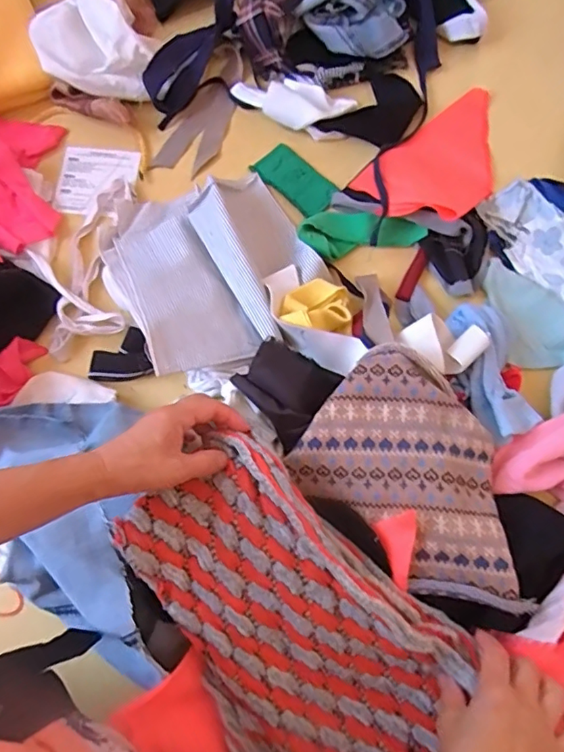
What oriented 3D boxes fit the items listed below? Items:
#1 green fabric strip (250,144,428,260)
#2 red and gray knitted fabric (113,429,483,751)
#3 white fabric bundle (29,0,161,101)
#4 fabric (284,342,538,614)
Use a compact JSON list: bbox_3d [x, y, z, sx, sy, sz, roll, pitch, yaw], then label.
[{"bbox_3d":[0.050,-0.189,0.628,0.212,0.035,0.092,35,76,9],"label":"green fabric strip"},{"bbox_3d":[0.021,0.223,0.447,0.210,0.079,0.337,-28,76,-8],"label":"red and gray knitted fabric"},{"bbox_3d":[-0.233,-0.418,0.682,0.147,0.067,0.174,-23,75,-7],"label":"white fabric bundle"},{"bbox_3d":[0.134,0.099,0.483,0.239,0.041,0.169,39,77,10],"label":"fabric"}]

